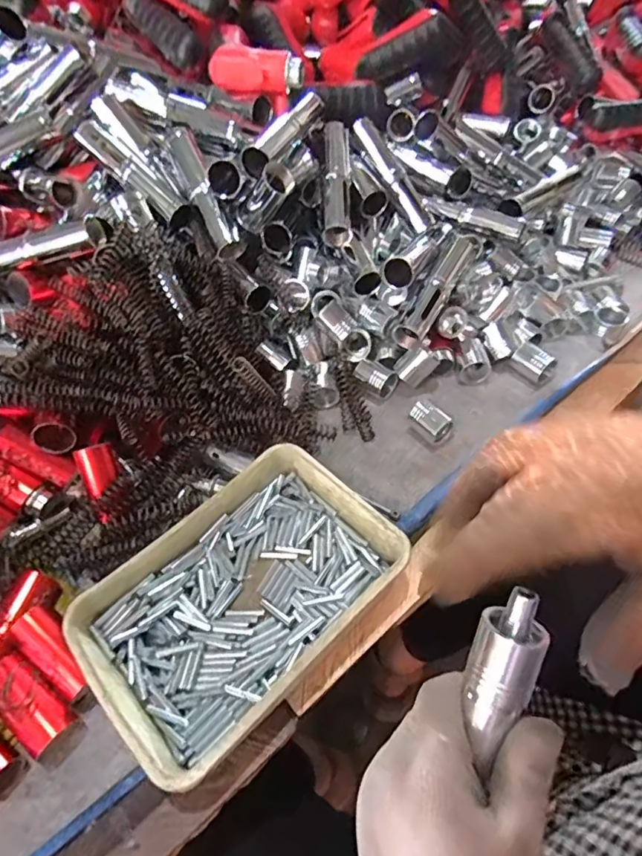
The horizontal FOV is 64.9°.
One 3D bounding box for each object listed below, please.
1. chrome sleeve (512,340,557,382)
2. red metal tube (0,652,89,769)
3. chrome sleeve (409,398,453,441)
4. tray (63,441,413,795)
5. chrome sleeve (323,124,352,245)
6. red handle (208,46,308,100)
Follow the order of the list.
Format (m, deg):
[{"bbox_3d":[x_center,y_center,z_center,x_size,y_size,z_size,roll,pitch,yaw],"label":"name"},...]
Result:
[{"bbox_3d":[0.199,-0.062,0.476,0.020,0.027,0.036,-34,58,-21],"label":"chrome sleeve"},{"bbox_3d":[-0.179,0.173,0.311,0.071,0.023,0.029,44,64,6],"label":"red metal tube"},{"bbox_3d":[0.094,-0.006,0.440,0.021,0.024,0.035,-32,57,-20],"label":"chrome sleeve"},{"bbox_3d":[-0.053,0.111,0.347,0.198,0.043,0.139,-38,60,-23],"label":"tray"},{"bbox_3d":[0.015,-0.238,0.483,0.023,0.029,0.131,0,74,3],"label":"chrome sleeve"},{"bbox_3d":[-0.060,-0.334,0.472,0.086,0.034,0.024,9,54,10],"label":"red handle"}]

